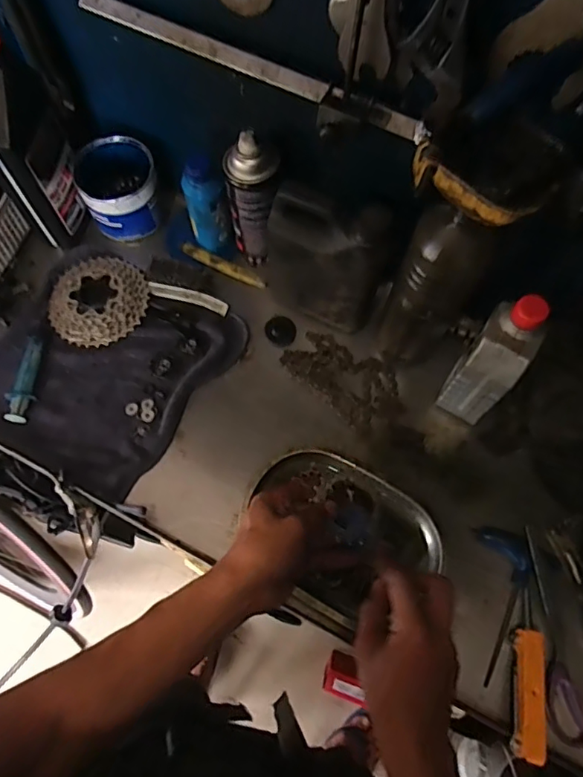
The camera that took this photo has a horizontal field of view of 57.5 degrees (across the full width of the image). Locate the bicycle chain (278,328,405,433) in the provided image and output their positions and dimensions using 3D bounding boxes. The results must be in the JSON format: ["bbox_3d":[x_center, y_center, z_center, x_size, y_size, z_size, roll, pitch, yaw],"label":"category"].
[{"bbox_3d":[0.068,-0.015,0.656,0.148,0.009,0.085,41,72,15],"label":"bicycle chain"}]

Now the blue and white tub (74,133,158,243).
[{"bbox_3d":[-0.226,-0.264,0.707,0.095,0.093,0.092,0,67,-1],"label":"blue and white tub"}]

